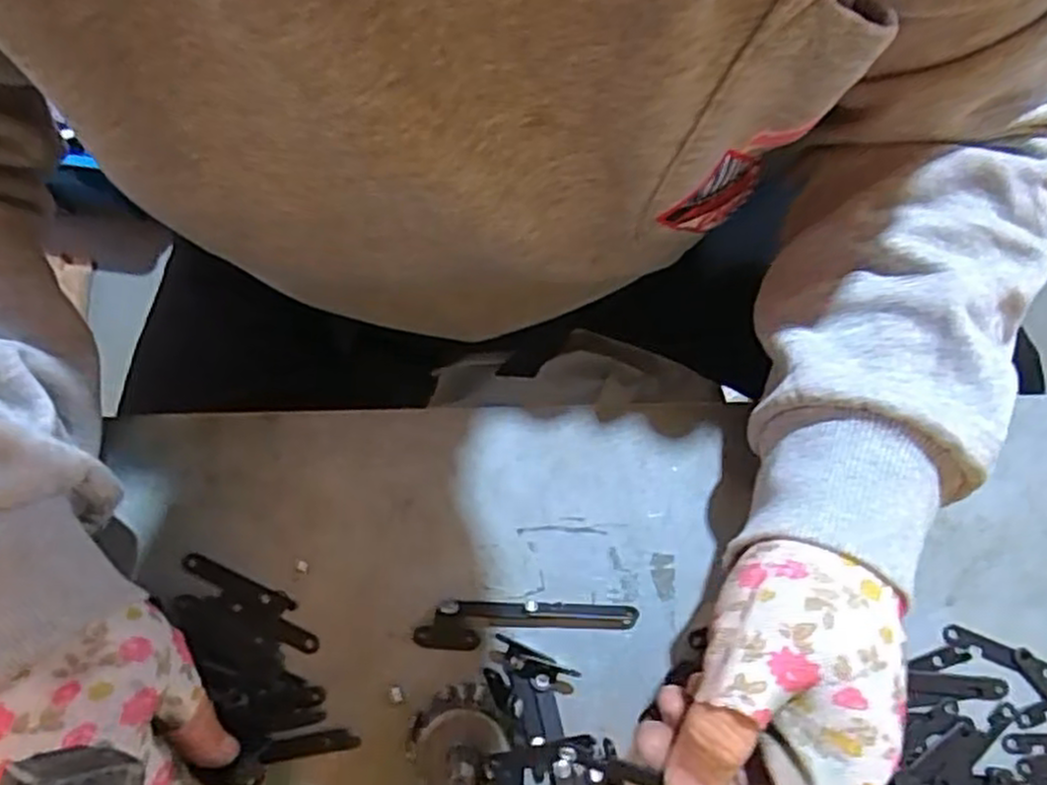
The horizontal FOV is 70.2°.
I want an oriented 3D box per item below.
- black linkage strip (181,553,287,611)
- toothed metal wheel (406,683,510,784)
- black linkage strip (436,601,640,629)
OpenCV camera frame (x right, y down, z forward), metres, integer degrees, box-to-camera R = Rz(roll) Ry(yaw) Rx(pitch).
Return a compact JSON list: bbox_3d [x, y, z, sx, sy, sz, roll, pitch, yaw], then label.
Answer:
[{"bbox_3d":[-0.132,0.087,0.340,0.050,0.004,0.009,25,78,4],"label":"black linkage strip"},{"bbox_3d":[-0.029,0.151,0.318,0.044,0.025,0.040,-43,82,-10],"label":"toothed metal wheel"},{"bbox_3d":[0.006,0.101,0.338,0.090,0.006,0.012,1,78,-1],"label":"black linkage strip"}]

